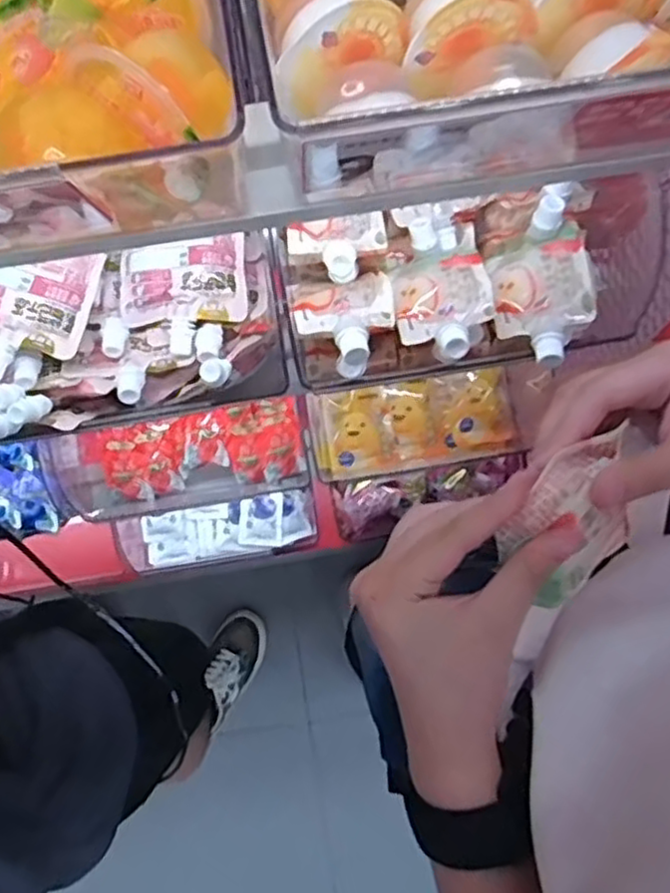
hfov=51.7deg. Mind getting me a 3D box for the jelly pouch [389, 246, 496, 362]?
[{"bbox_3d":[0.078,-0.102,0.478,0.065,0.049,0.093,-9,79,-2],"label":"jelly pouch"}]

